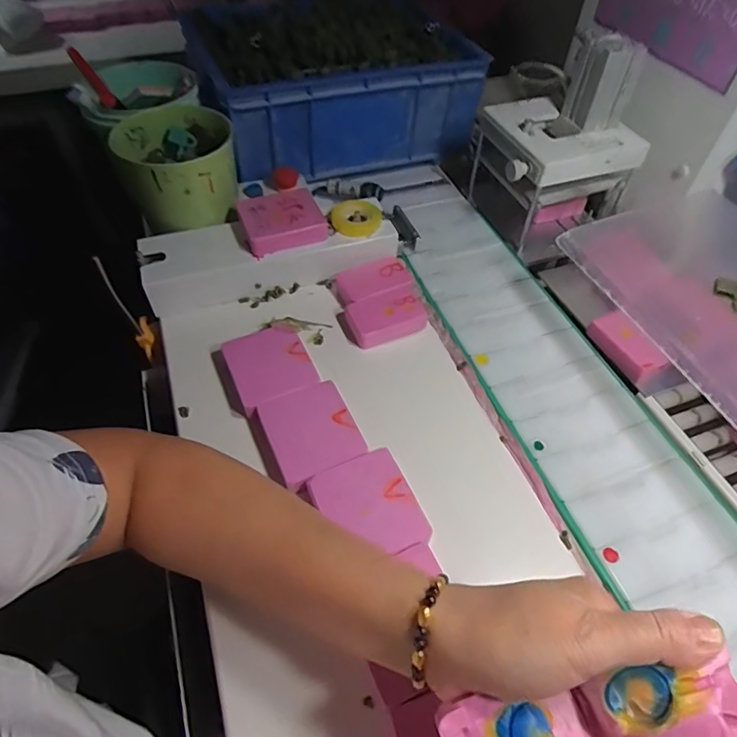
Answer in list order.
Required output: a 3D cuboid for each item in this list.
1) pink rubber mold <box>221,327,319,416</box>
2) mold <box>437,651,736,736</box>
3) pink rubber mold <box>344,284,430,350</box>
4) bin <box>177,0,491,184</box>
[{"bbox_3d":[-0.088,-0.002,0.453,0.067,0.019,0.081,-20,55,-17],"label":"pink rubber mold"},{"bbox_3d":[0.098,0.159,0.221,0.124,0.038,0.038,-19,53,8],"label":"mold"},{"bbox_3d":[0.019,-0.051,0.493,0.079,0.023,0.048,-24,57,-19],"label":"pink rubber mold"},{"bbox_3d":[-0.063,-0.393,0.679,0.332,0.133,0.285,-18,55,-16],"label":"bin"}]

